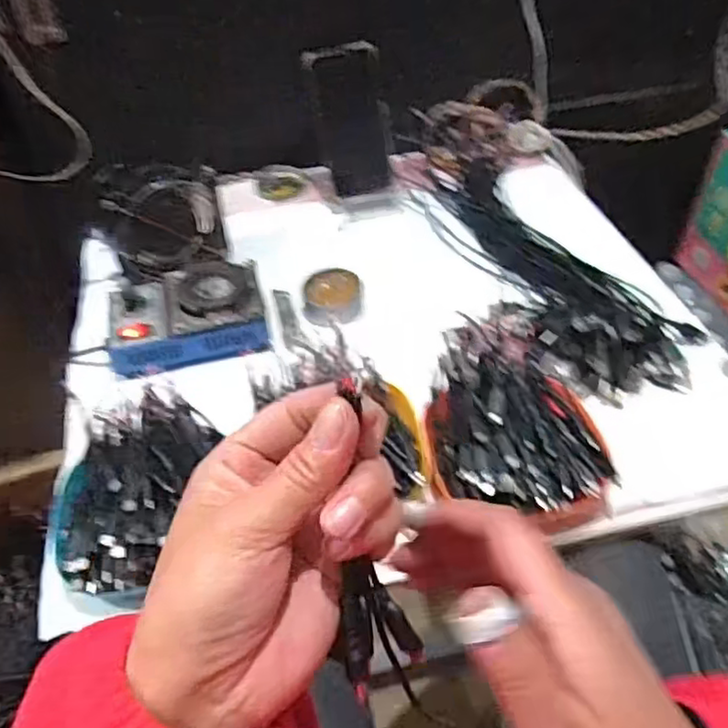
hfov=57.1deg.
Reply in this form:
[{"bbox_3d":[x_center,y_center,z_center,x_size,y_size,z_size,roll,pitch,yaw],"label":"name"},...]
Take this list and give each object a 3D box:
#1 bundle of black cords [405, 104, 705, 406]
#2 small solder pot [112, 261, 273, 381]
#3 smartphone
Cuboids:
[{"bbox_3d":[0.177,-0.151,0.733,0.164,0.055,0.472,-17,49,-12],"label":"bundle of black cords"},{"bbox_3d":[-0.172,-0.050,0.650,0.151,0.047,0.101,-12,48,-8],"label":"small solder pot"},{"bbox_3d":[-0.010,-0.285,0.797,0.082,0.173,0.016,-16,23,-5],"label":"smartphone"}]

